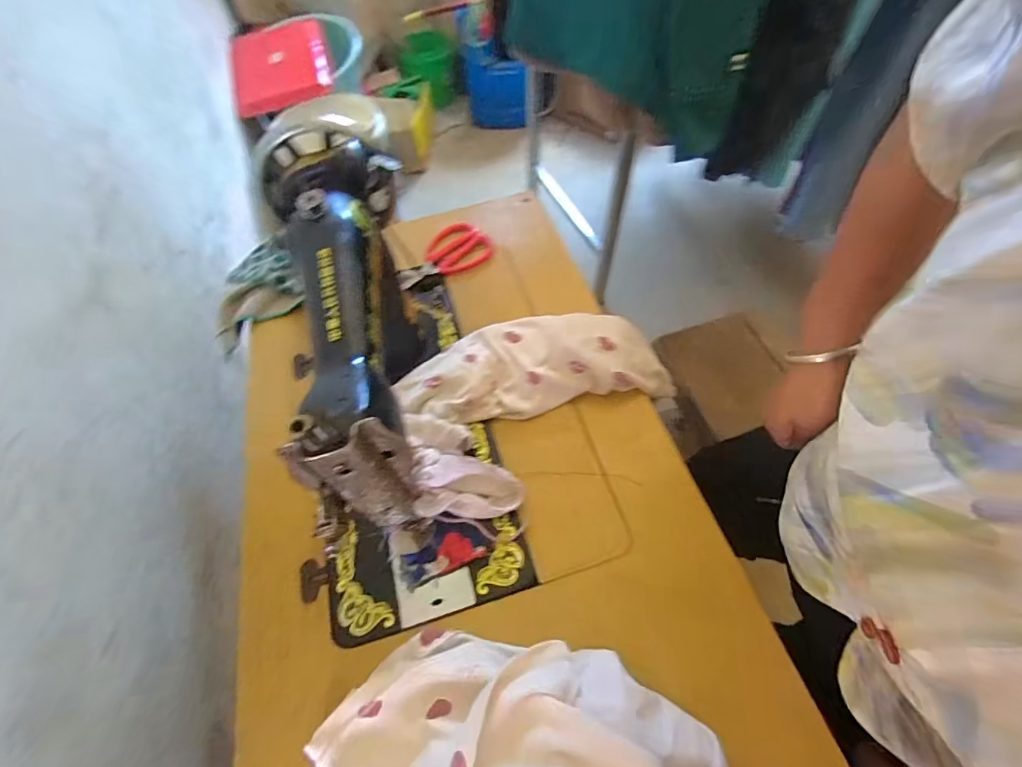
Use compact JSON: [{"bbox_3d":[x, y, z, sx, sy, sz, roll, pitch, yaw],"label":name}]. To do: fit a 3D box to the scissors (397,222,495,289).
[{"bbox_3d":[-0.093,-0.173,0.594,0.135,0.017,0.072,-30,62,-14],"label":"scissors"}]

